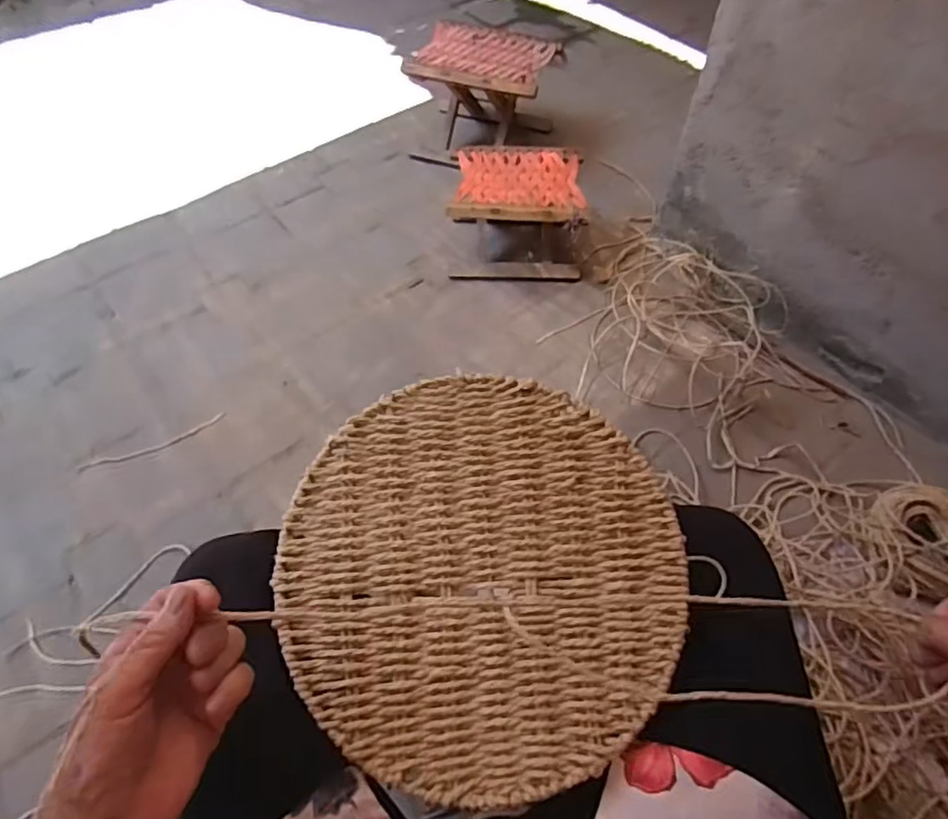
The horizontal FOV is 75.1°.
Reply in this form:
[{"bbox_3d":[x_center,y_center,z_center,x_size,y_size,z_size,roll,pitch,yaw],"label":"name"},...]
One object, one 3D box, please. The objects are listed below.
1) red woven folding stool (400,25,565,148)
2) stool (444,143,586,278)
[{"bbox_3d":[0.027,-0.773,1.547,0.300,0.241,0.272,16,55,10],"label":"red woven folding stool"},{"bbox_3d":[0.095,-0.416,1.328,0.273,0.190,0.233,4,54,2],"label":"stool"}]

